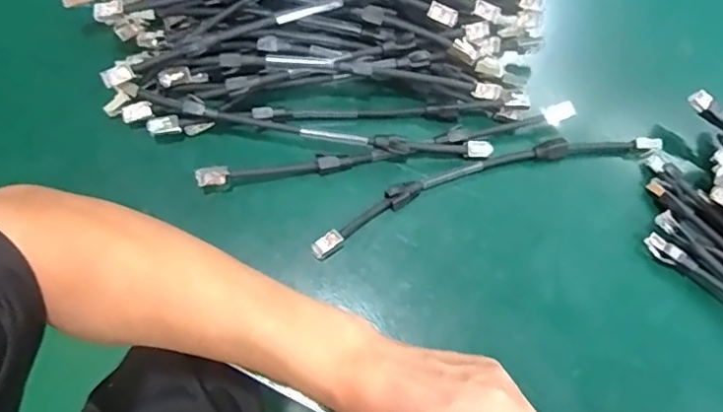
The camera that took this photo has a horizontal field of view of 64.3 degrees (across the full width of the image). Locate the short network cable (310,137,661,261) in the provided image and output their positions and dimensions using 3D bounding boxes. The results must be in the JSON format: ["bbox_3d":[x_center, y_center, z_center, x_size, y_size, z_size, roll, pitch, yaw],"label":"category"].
[{"bbox_3d":[0.097,-0.021,0.445,0.283,0.015,0.037,-18,74,-8],"label":"short network cable"}]

